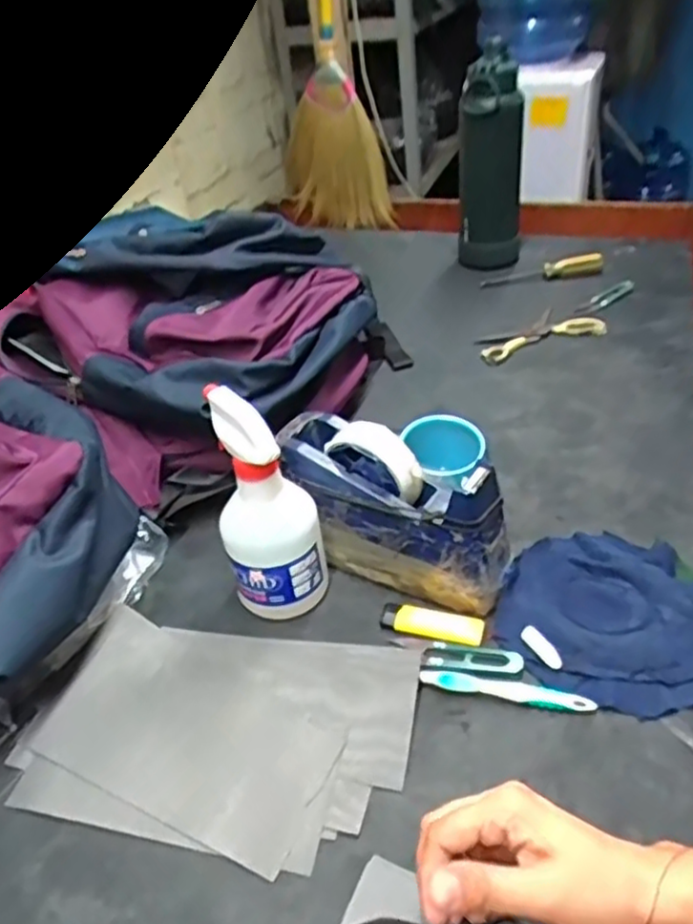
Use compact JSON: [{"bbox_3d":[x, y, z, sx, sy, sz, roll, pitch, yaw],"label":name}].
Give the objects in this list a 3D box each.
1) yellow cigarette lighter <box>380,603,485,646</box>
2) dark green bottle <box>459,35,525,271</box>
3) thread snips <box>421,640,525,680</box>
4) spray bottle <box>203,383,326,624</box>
[{"bbox_3d":[0.068,0.126,0.555,0.080,0.011,0.021,8,40,19],"label":"yellow cigarette lighter"},{"bbox_3d":[0.211,-0.425,1.017,0.090,0.297,0.070,-1,38,8],"label":"dark green bottle"},{"bbox_3d":[0.095,0.150,0.528,0.073,0.006,0.030,5,39,16],"label":"thread snips"},{"bbox_3d":[-0.065,0.034,0.555,0.079,0.182,0.078,-14,38,-8],"label":"spray bottle"}]

